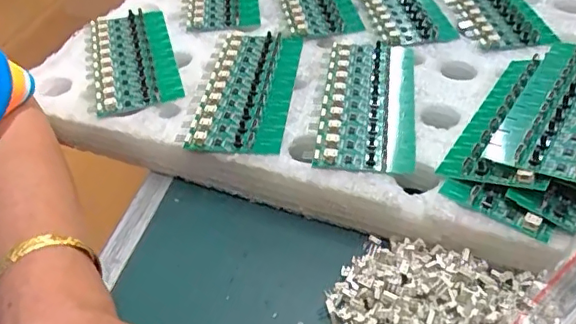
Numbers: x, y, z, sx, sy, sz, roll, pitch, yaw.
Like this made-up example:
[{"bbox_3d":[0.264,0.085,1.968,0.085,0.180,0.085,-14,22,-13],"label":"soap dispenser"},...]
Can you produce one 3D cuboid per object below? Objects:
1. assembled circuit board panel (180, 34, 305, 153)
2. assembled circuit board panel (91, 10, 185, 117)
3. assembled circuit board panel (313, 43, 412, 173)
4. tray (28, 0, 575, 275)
[{"bbox_3d":[-0.028,-0.055,0.402,0.061,0.008,0.136,3,42,8],"label":"assembled circuit board panel"},{"bbox_3d":[-0.123,-0.084,0.442,0.062,0.011,0.136,-14,42,-10],"label":"assembled circuit board panel"},{"bbox_3d":[0.056,-0.044,0.384,0.060,0.010,0.137,4,42,9],"label":"assembled circuit board panel"},{"bbox_3d":[0.095,-0.096,0.451,0.515,0.062,0.366,14,45,20],"label":"tray"}]

